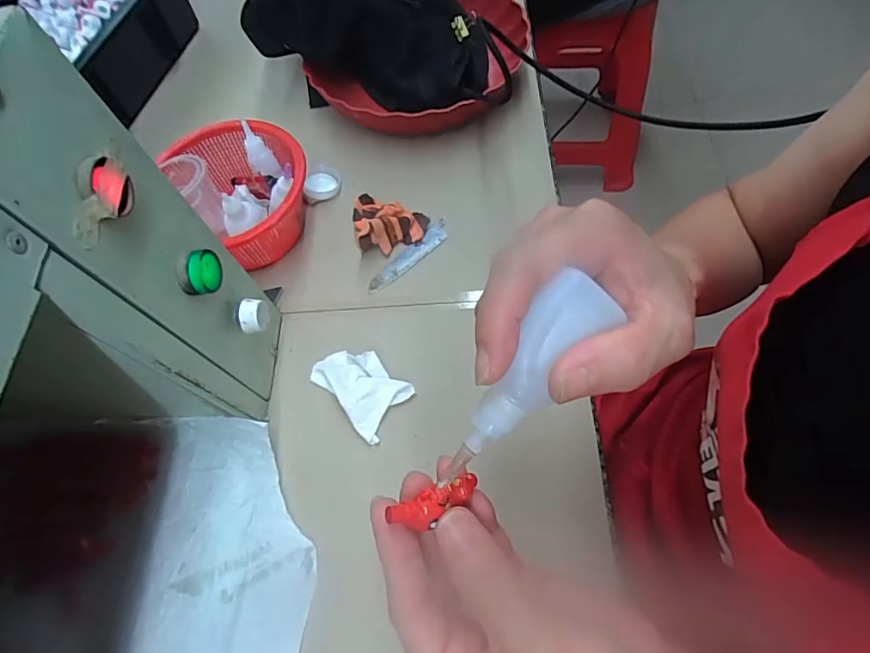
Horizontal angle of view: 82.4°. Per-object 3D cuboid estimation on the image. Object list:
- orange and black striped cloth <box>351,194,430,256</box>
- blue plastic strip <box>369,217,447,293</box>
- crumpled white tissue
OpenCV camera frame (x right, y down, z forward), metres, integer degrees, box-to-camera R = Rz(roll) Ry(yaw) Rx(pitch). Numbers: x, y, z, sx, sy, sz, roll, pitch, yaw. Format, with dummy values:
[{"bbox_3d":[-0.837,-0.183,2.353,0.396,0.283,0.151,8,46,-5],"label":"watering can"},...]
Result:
[{"bbox_3d":[-0.045,-0.106,0.484,0.069,0.034,0.063,-13,63,-1],"label":"orange and black striped cloth"},{"bbox_3d":[-0.024,-0.068,0.477,0.100,0.007,0.020,-42,67,-15],"label":"blue plastic strip"},{"bbox_3d":[-0.065,0.049,0.417,0.081,0.019,0.055,34,71,20],"label":"crumpled white tissue"}]

